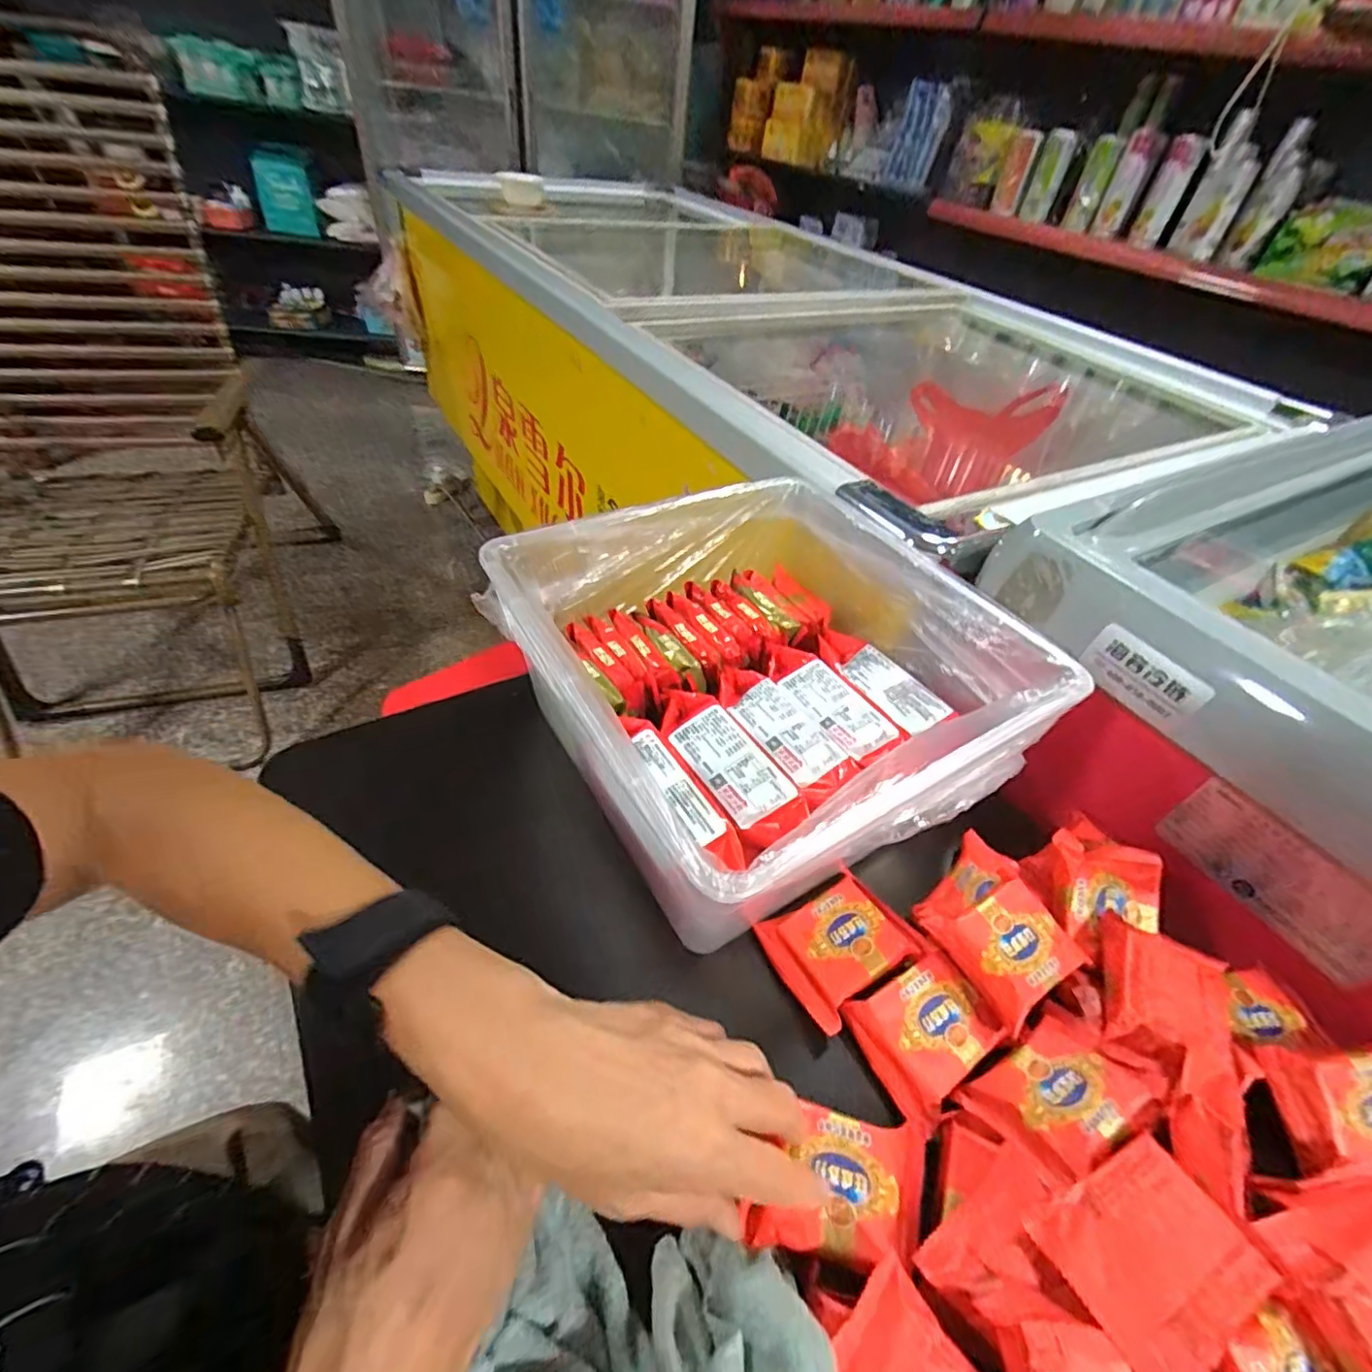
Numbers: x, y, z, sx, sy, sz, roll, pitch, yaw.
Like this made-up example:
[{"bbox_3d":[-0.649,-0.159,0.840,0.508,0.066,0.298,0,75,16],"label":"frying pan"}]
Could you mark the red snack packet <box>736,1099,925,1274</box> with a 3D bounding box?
[{"bbox_3d":[0.074,0.236,0.288,0.083,0.011,0.055,7,45,4],"label":"red snack packet"}]

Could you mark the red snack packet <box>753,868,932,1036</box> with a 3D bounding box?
[{"bbox_3d":[0.096,0.159,0.375,0.084,0.015,0.066,-25,54,-28],"label":"red snack packet"}]

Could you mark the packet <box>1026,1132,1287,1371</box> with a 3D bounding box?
[{"bbox_3d":[0.197,0.237,0.248,0.080,0.026,0.065,-14,50,-20],"label":"packet"}]

